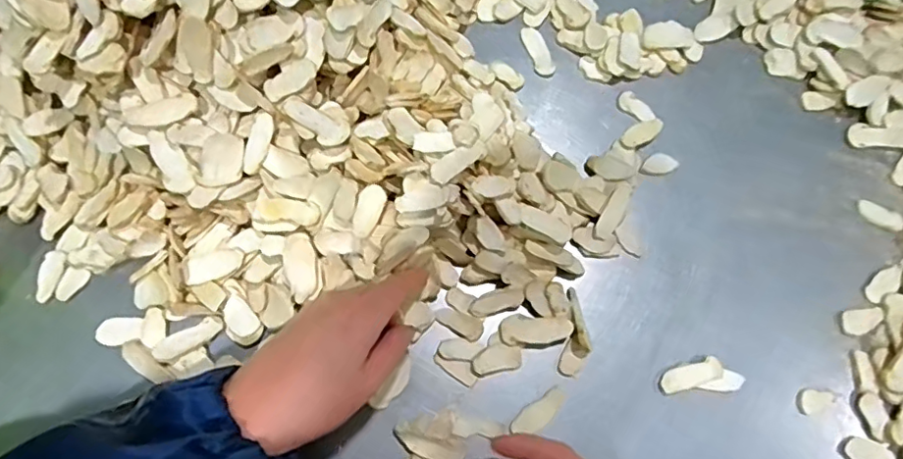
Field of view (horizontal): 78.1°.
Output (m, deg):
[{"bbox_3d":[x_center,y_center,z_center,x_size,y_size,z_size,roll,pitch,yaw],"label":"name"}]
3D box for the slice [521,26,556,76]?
[{"bbox_3d":[0.071,-0.147,0.457,0.017,0.004,0.046,-20,77,-7],"label":"slice"}]

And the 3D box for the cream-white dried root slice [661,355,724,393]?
[{"bbox_3d":[0.168,0.102,0.389,0.045,0.004,0.016,-19,76,-7],"label":"cream-white dried root slice"}]

